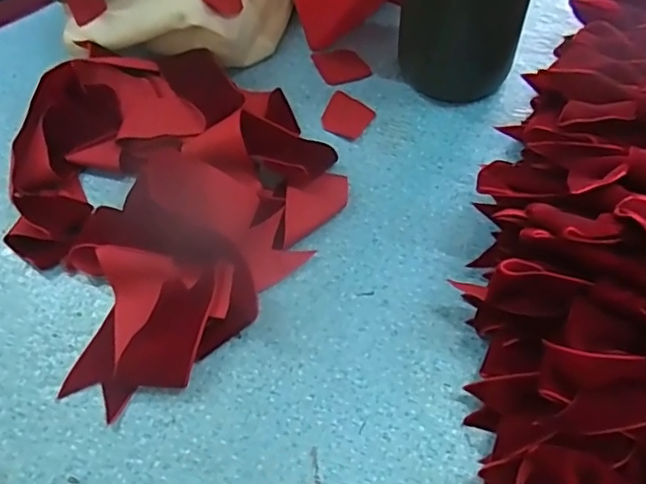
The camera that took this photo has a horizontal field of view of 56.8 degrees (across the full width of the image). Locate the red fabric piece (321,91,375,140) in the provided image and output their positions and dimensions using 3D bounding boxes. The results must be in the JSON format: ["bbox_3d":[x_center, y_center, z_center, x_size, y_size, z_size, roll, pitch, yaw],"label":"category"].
[{"bbox_3d":[0.017,-0.090,0.425,0.034,0.004,0.035,25,64,18],"label":"red fabric piece"}]

